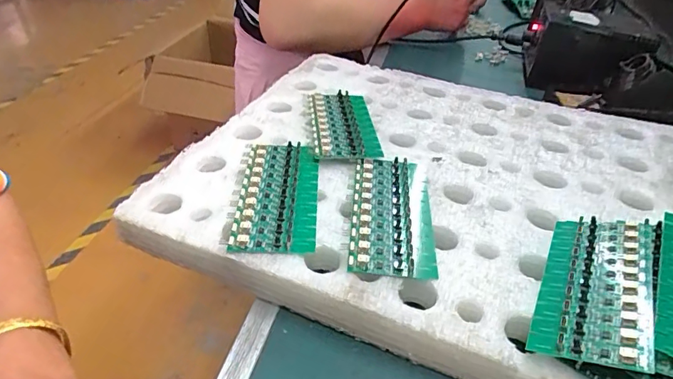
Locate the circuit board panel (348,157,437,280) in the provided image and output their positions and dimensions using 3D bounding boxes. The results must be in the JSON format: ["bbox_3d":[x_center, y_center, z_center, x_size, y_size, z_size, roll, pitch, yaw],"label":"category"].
[{"bbox_3d":[0.044,0.016,0.373,0.061,0.009,0.131,4,36,3],"label":"circuit board panel"}]

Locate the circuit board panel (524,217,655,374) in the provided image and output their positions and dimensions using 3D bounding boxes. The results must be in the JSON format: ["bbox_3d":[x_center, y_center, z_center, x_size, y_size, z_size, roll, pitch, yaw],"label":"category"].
[{"bbox_3d":[0.169,0.059,0.309,0.063,0.007,0.136,1,31,33],"label":"circuit board panel"}]

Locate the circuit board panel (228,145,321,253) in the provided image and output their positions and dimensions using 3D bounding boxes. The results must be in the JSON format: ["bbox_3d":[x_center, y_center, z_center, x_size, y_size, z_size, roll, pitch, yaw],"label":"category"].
[{"bbox_3d":[-0.047,0.002,0.384,0.061,0.008,0.131,2,36,-1],"label":"circuit board panel"}]

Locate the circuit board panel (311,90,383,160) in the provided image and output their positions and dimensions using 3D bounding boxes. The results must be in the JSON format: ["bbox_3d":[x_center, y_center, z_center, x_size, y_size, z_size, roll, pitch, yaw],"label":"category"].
[{"bbox_3d":[0.006,-0.069,0.476,0.060,0.011,0.134,-1,37,-5],"label":"circuit board panel"}]

